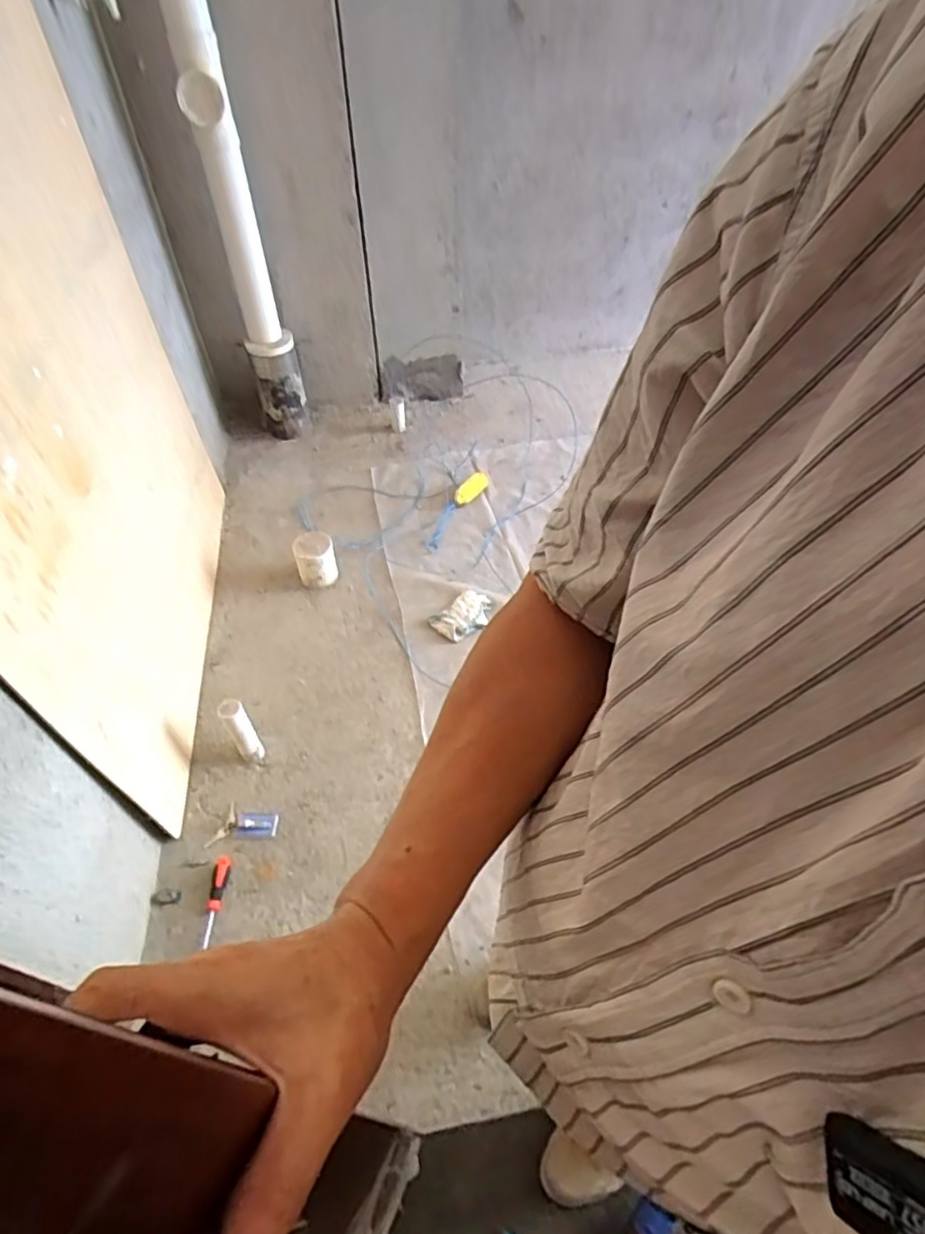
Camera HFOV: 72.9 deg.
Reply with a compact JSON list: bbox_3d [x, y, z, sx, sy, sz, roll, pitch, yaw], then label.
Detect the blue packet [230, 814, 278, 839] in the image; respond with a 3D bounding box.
[{"bbox_3d":[-0.457,0.460,1.378,0.098,0.010,0.052,-2,49,-3],"label":"blue packet"}]

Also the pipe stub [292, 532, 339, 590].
[{"bbox_3d":[-0.417,-0.151,1.794,0.107,0.149,0.103,0,50,0],"label":"pipe stub"}]

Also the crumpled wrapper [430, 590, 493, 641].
[{"bbox_3d":[0.006,-0.008,1.753,0.126,0.024,0.187,33,57,25],"label":"crumpled wrapper"}]

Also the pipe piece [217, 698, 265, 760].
[{"bbox_3d":[-0.502,0.268,1.431,0.056,0.186,0.052,-26,54,-20],"label":"pipe piece"}]

